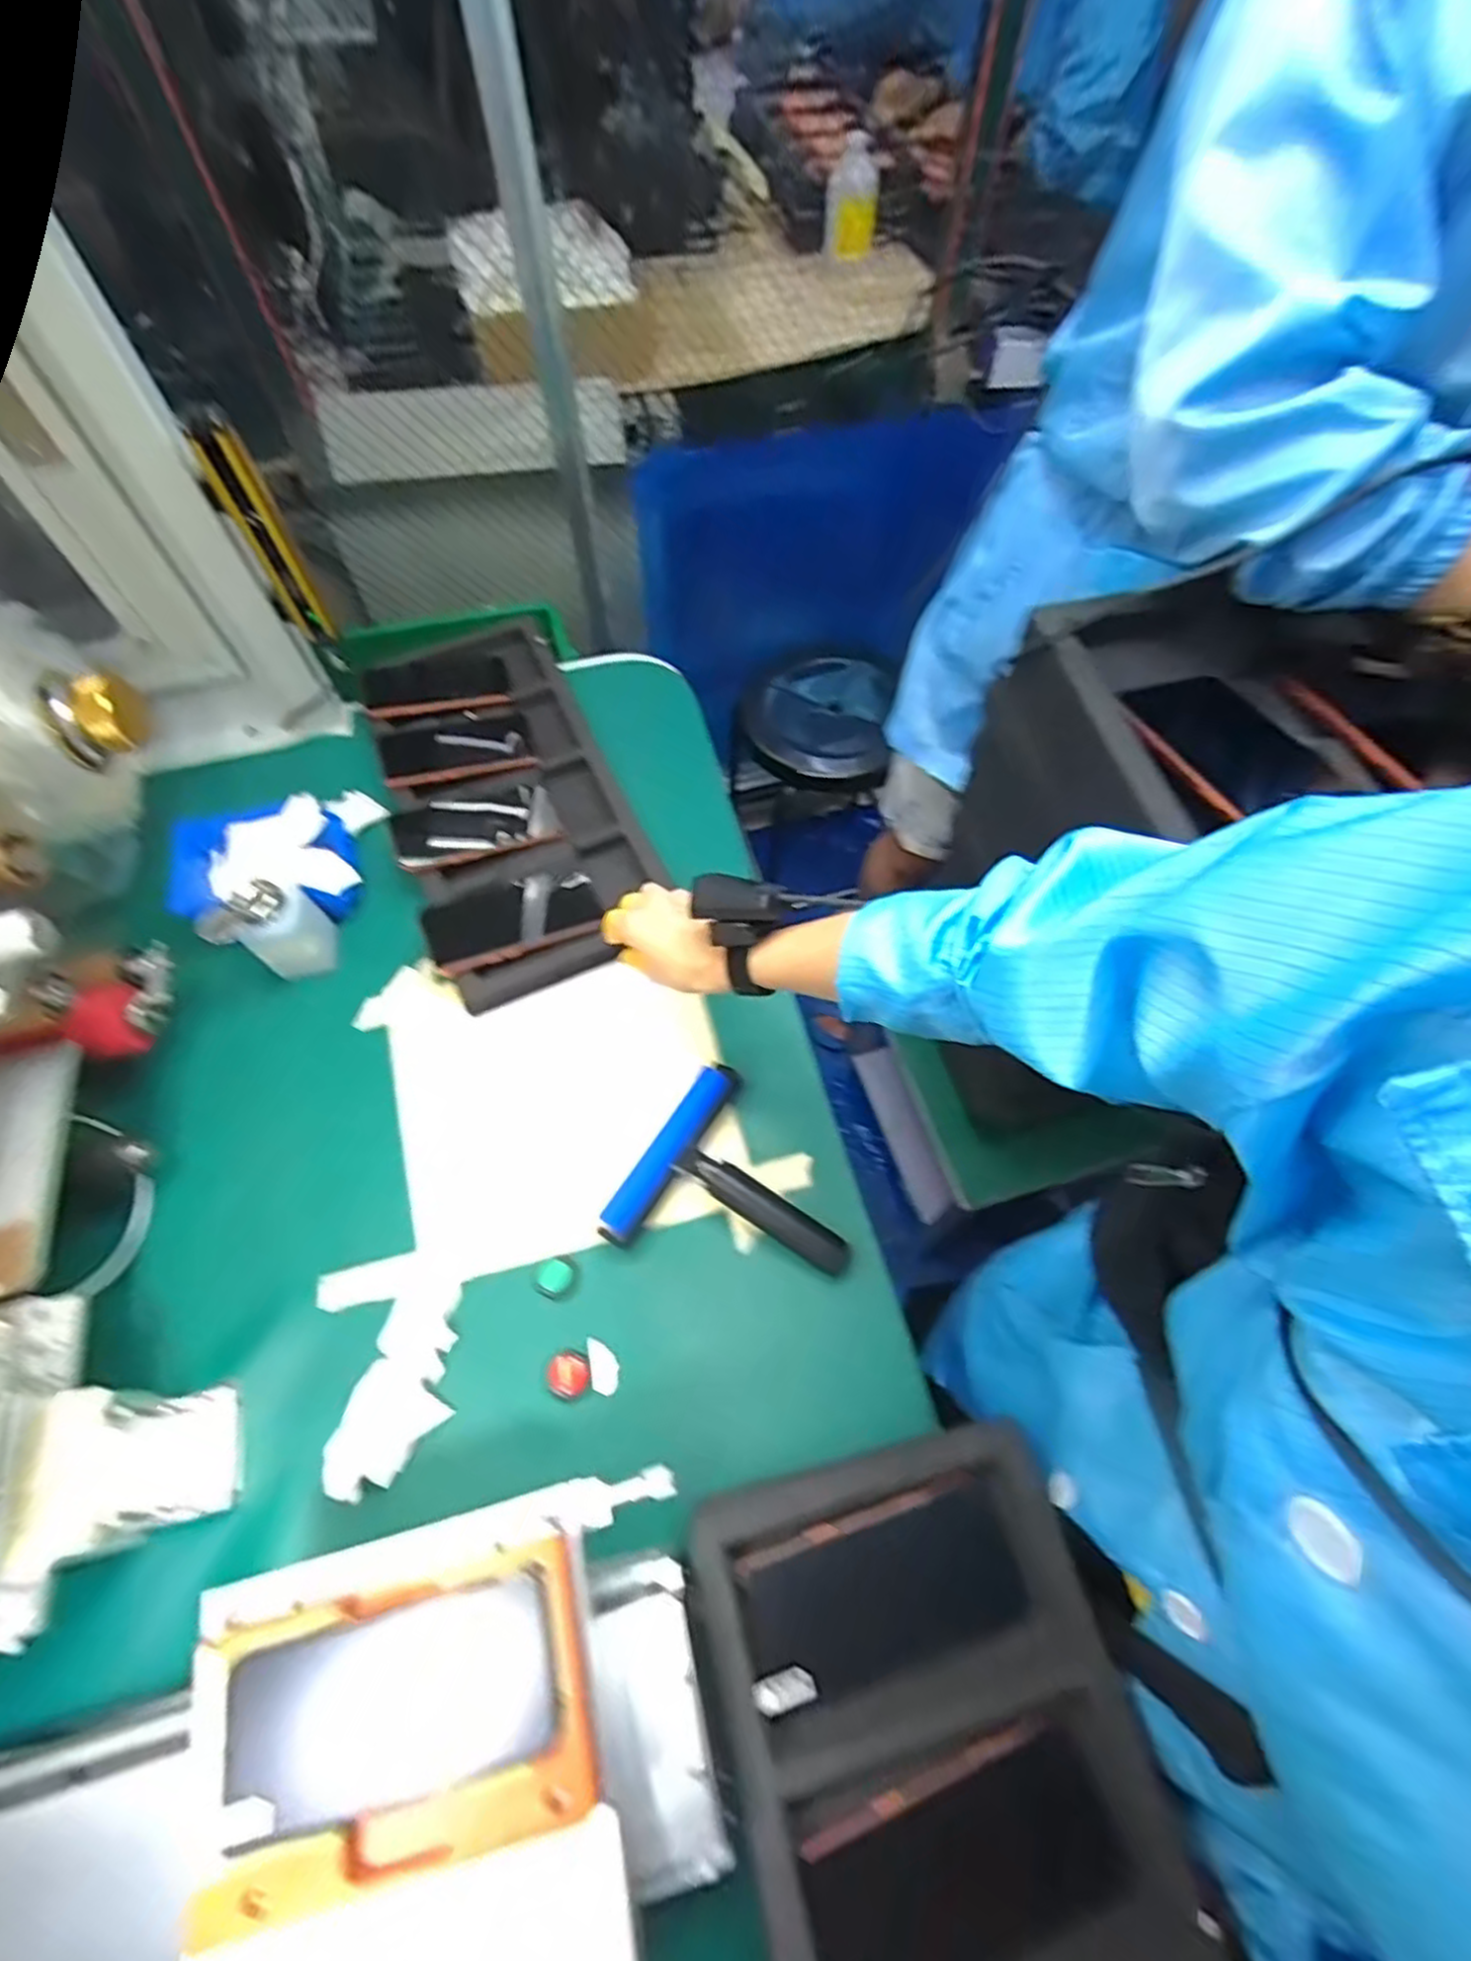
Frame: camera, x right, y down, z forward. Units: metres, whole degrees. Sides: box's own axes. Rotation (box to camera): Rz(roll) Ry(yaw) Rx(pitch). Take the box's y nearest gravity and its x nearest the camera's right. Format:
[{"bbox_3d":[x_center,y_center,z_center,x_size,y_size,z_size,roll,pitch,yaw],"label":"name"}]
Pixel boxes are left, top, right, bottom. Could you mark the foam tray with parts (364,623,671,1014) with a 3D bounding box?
[{"bbox_3d":[-0.233,-0.193,0.775,0.212,0.032,0.446,-18,65,-9],"label":"foam tray with parts"}]

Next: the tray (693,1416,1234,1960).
[{"bbox_3d":[0.129,0.495,0.375,0.226,0.067,0.445,-13,62,-6],"label":"tray"}]

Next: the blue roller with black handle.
[{"bbox_3d":[0.007,0.175,0.607,0.177,0.042,0.167,30,66,16],"label":"blue roller with black handle"}]

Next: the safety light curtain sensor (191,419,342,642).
[{"bbox_3d":[-0.407,-0.385,0.668,0.033,0.188,0.027,-28,65,-14],"label":"safety light curtain sensor"}]

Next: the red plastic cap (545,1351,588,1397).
[{"bbox_3d":[-0.124,0.290,0.565,0.031,0.009,0.028,20,64,11],"label":"red plastic cap"}]

